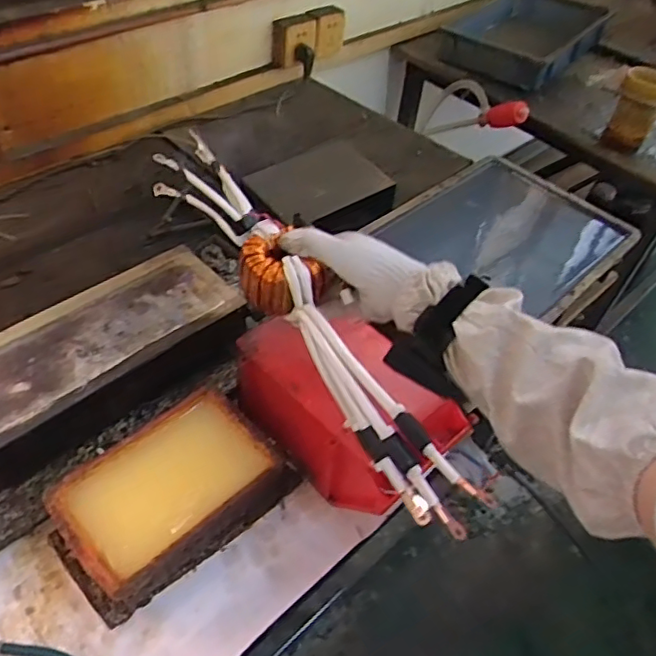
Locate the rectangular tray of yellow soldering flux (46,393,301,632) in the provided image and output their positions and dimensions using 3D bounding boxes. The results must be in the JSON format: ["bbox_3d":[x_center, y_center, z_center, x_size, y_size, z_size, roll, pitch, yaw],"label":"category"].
[{"bbox_3d":[-0.159,0.170,0.600,0.137,0.068,0.223,38,55,25],"label":"rectangular tray of yellow soldering flux"}]

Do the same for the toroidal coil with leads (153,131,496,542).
[{"bbox_3d":[-0.035,-0.021,0.540,0.068,0.075,0.479,-24,61,-24],"label":"toroidal coil with leads"}]

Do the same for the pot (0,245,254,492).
[{"bbox_3d":[-0.272,0.033,0.689,0.338,0.083,0.143,-34,60,-31],"label":"pot"}]

